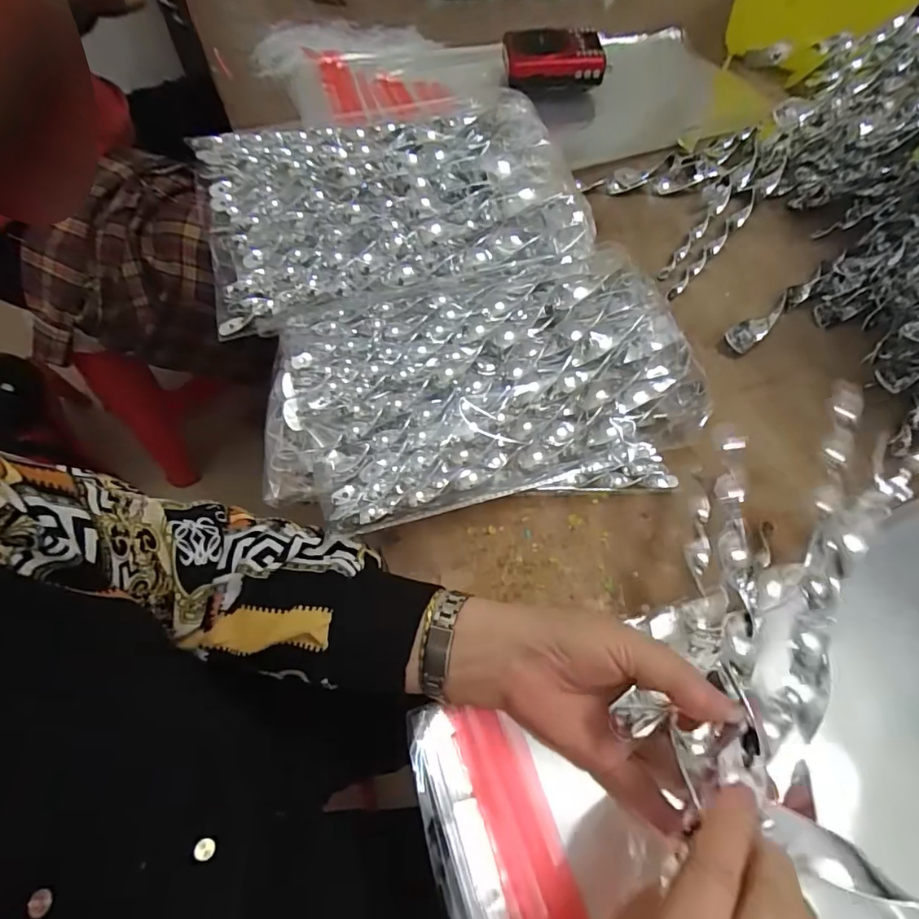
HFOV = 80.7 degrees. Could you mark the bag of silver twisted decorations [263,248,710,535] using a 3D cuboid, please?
[{"bbox_3d":[0.018,-0.051,0.423,0.319,0.072,0.190,-12,61,-8],"label":"bag of silver twisted decorations"}]

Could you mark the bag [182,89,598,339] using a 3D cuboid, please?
[{"bbox_3d":[-0.054,-0.215,0.451,0.306,0.055,0.177,-15,61,-9],"label":"bag"}]

